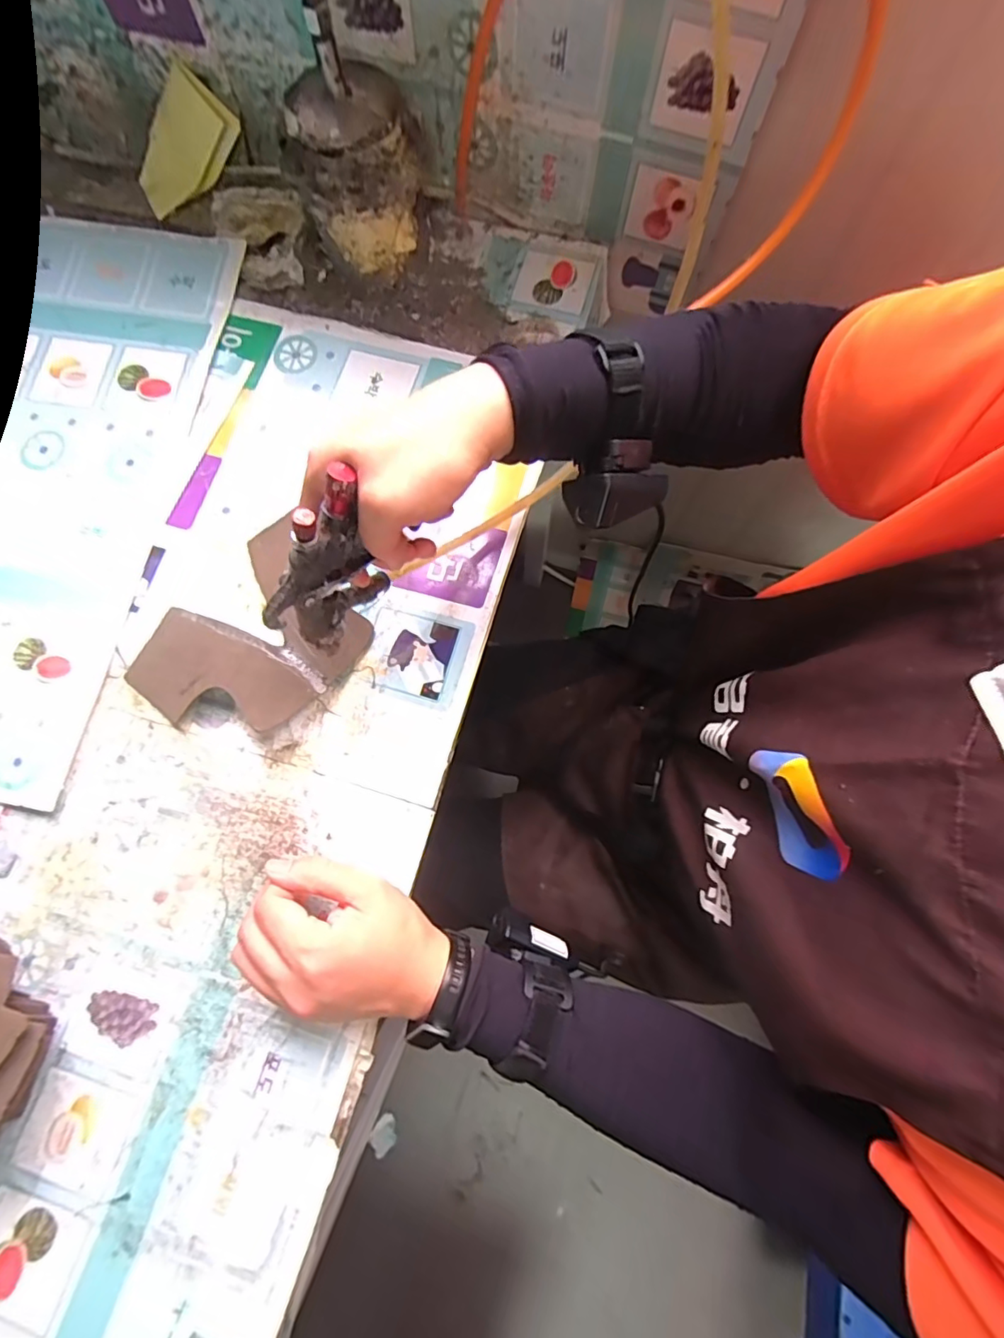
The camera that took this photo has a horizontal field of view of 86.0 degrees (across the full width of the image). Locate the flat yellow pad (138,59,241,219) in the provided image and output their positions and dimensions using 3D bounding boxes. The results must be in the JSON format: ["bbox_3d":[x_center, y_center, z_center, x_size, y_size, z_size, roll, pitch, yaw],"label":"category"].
[{"bbox_3d":[-0.297,-0.484,0.504,0.110,0.021,0.071,-32,93,27],"label":"flat yellow pad"}]

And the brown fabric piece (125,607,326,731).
[{"bbox_3d":[-0.212,0.007,0.405,0.147,0.023,0.076,21,80,6],"label":"brown fabric piece"}]

